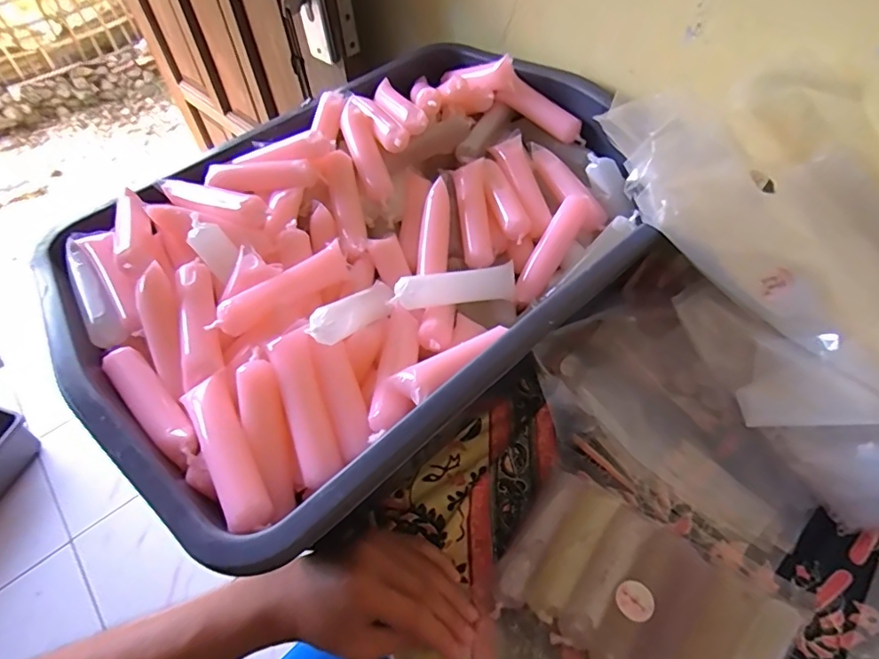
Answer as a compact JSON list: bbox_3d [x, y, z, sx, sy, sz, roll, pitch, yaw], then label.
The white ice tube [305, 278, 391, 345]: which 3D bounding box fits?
[{"bbox_3d":[-0.061,-0.012,0.384,0.022,0.024,0.091,20,26,18],"label":"white ice tube"}]

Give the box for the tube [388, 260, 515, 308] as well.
[{"bbox_3d":[0.014,-0.034,0.430,0.112,0.026,0.018,-9,49,-30],"label":"tube"}]

